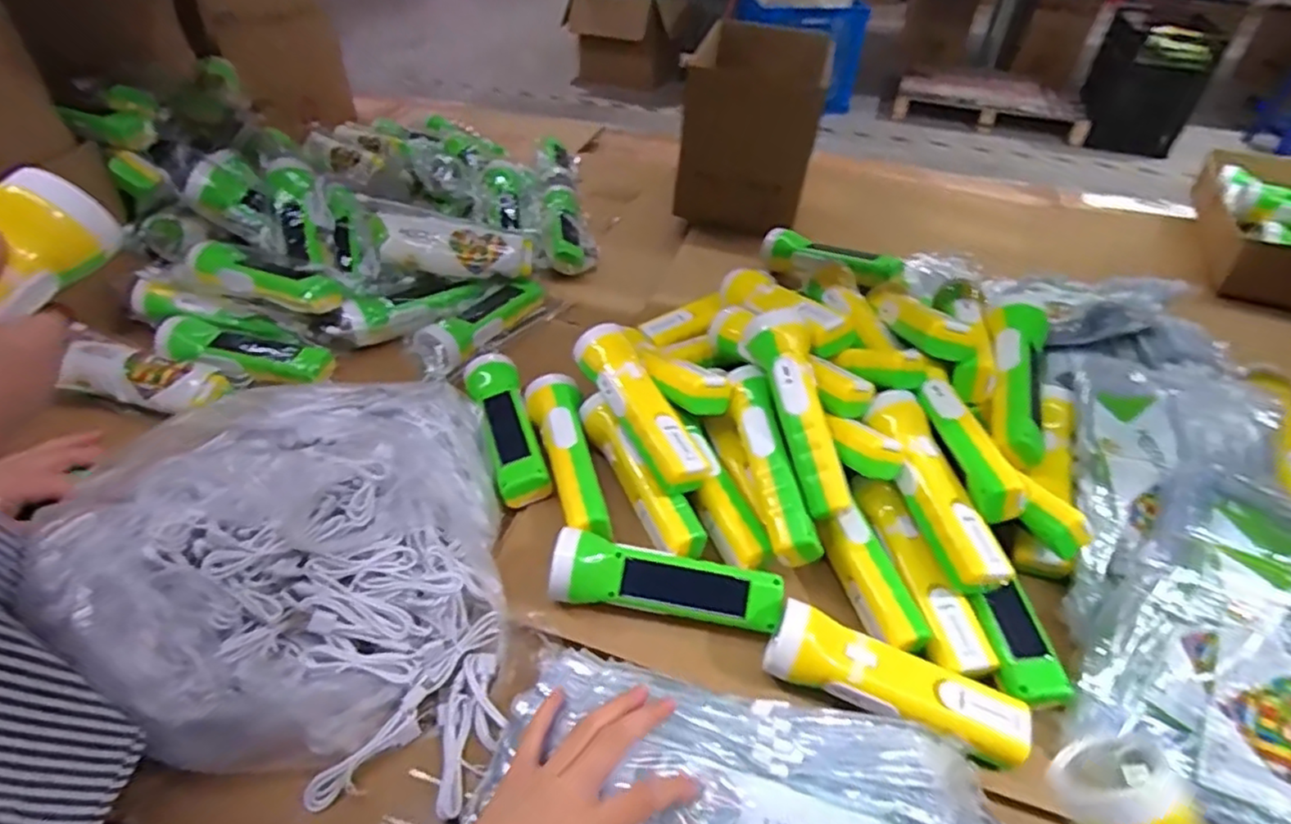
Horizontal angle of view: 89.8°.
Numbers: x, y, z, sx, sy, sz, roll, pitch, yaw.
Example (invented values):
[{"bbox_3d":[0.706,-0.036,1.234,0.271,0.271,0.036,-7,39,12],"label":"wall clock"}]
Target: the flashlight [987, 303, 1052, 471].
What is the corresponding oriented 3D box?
[{"bbox_3d":[0.323,-0.030,0.567,0.049,0.048,0.175,-4,50,37],"label":"flashlight"}]

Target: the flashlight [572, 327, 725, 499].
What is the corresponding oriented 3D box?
[{"bbox_3d":[-0.002,-0.004,0.543,0.056,0.057,0.172,-23,48,-23],"label":"flashlight"}]

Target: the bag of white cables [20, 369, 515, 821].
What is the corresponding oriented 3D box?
[{"bbox_3d":[-0.256,0.098,0.468,0.282,0.095,0.307,-7,43,-8],"label":"bag of white cables"}]

